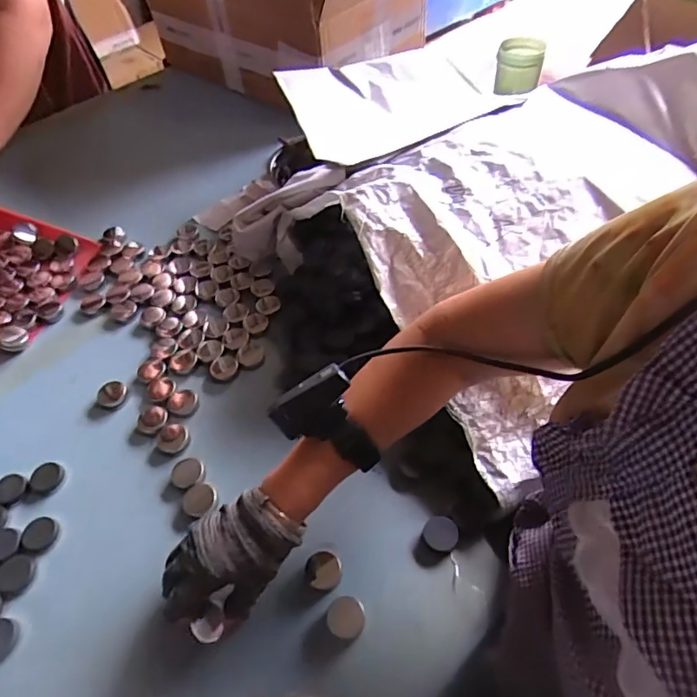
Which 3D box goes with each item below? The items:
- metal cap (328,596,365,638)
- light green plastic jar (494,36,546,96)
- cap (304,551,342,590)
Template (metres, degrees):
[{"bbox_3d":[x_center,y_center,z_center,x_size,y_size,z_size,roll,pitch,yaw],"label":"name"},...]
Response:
[{"bbox_3d":[-0.002,0.242,0.472,0.033,0.004,0.032,-2,51,3],"label":"metal cap"},{"bbox_3d":[0.311,-0.517,0.953,0.077,0.075,0.085,6,52,10],"label":"light green plastic jar"},{"bbox_3d":[-0.024,0.210,0.494,0.033,0.004,0.033,-2,51,3],"label":"cap"}]

